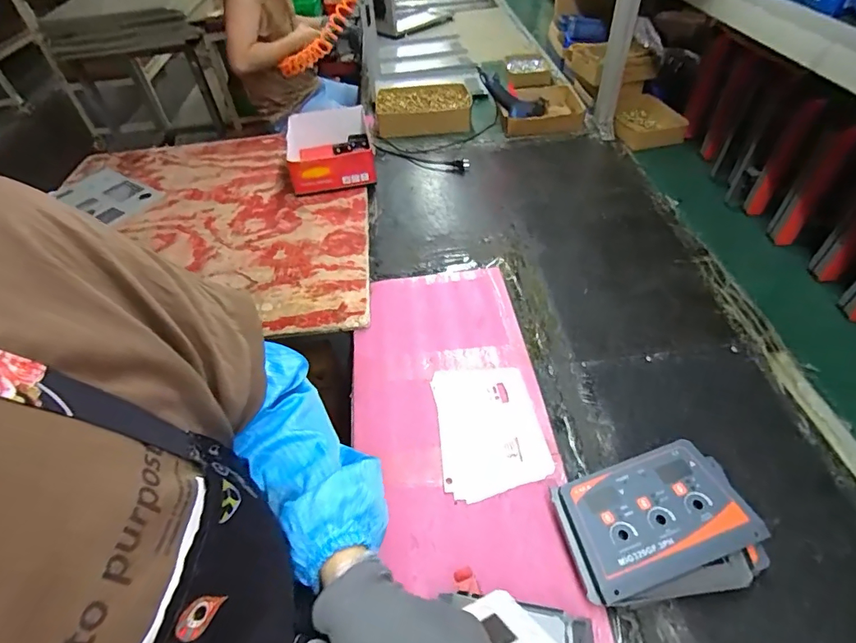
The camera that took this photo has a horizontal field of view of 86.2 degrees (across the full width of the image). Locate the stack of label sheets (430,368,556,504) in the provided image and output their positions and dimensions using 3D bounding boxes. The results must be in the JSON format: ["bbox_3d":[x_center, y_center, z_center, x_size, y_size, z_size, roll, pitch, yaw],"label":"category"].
[{"bbox_3d":[0.082,0.146,0.652,0.143,0.005,0.196,-10,48,-4],"label":"stack of label sheets"}]

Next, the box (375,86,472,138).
[{"bbox_3d":[-0.014,-0.607,1.325,0.266,0.065,0.199,-5,48,0],"label":"box"}]

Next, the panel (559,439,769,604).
[{"bbox_3d":[0.259,0.218,0.523,0.192,0.013,0.123,-15,48,-9],"label":"panel"}]

